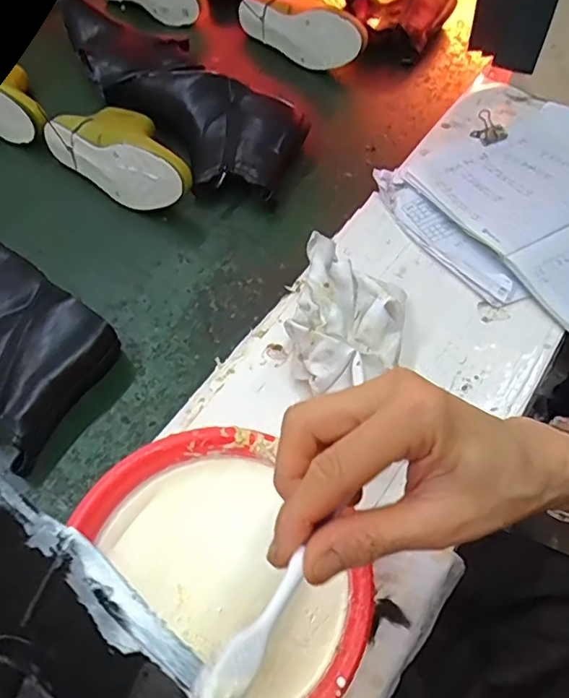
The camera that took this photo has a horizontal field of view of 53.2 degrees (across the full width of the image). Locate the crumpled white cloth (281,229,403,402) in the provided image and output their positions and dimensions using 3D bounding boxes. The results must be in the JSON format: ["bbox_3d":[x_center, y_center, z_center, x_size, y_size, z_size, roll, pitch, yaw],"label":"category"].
[{"bbox_3d":[0.054,-0.020,0.487,0.094,0.067,0.136,10,57,10],"label":"crumpled white cloth"}]

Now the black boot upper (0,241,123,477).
[{"bbox_3d":[-0.282,-0.017,0.541,0.236,0.078,0.147,29,61,22],"label":"black boot upper"}]

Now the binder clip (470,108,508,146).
[{"bbox_3d":[0.234,-0.254,0.651,0.026,0.022,0.038,-31,59,-17],"label":"binder clip"}]

